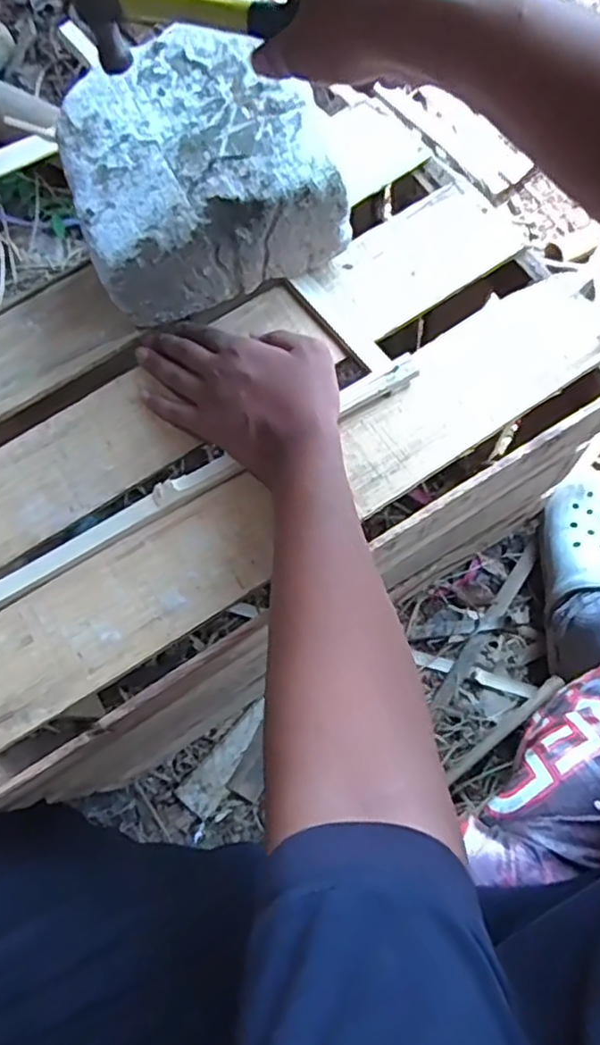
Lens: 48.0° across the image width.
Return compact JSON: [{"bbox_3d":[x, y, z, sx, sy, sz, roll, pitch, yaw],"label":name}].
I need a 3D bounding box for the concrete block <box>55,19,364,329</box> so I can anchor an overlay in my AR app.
[{"bbox_3d":[-0.082,-0.281,0.536,0.193,0.102,0.191,-20,74,-3],"label":"concrete block"}]

